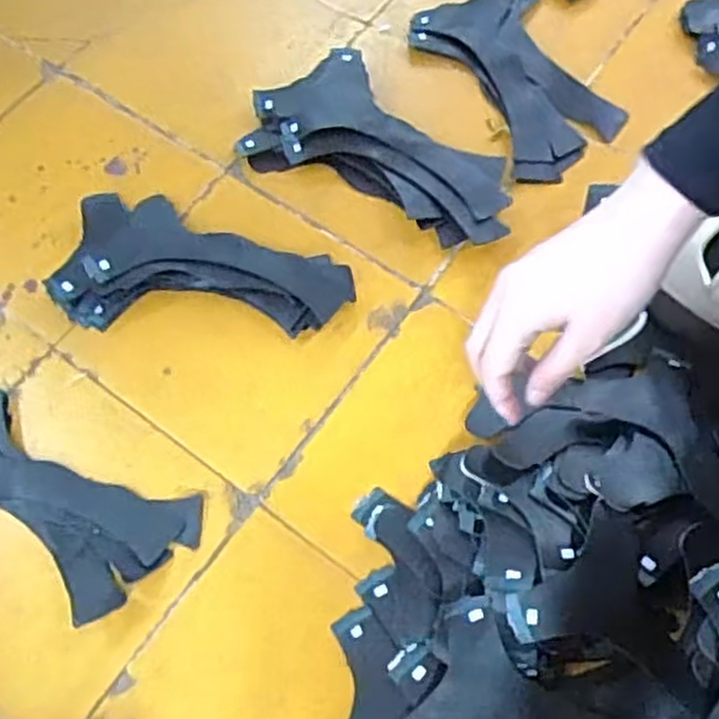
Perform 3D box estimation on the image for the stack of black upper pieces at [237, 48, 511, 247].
[{"bbox_3d":[0.016,-0.164,0.614,0.223,0.024,0.128,40,74,18],"label":"stack of black upper pieces"}]

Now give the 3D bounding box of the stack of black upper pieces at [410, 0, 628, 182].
[{"bbox_3d":[0.137,-0.246,0.653,0.112,0.012,0.197,-28,68,-9],"label":"stack of black upper pieces"}]

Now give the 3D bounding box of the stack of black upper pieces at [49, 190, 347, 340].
[{"bbox_3d":[-0.116,-0.077,0.582,0.215,0.025,0.108,3,67,4],"label":"stack of black upper pieces"}]

